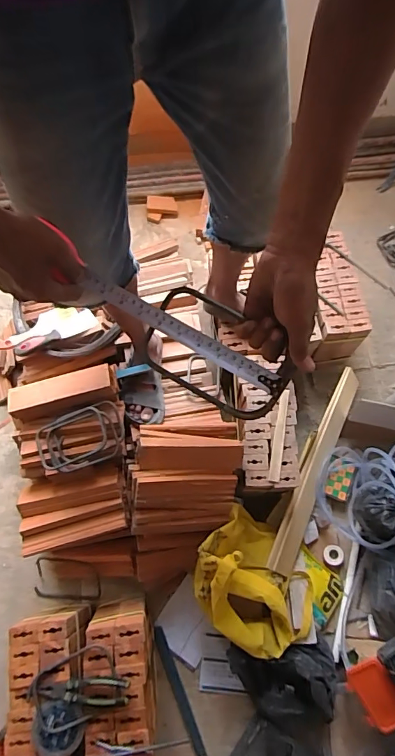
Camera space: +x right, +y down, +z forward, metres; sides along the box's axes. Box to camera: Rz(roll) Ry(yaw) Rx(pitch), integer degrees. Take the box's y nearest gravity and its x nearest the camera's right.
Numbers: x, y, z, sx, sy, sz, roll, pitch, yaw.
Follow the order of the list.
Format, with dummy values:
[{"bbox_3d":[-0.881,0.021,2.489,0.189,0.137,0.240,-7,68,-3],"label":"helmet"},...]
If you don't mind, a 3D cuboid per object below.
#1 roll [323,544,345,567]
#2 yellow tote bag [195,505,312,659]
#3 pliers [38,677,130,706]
[{"bbox_3d":[0.373,0.486,1.184,0.054,0.020,0.053,0,70,-1],"label":"roll"},{"bbox_3d":[0.142,0.500,1.033,0.325,0.215,0.252,42,74,14],"label":"yellow tote bag"},{"bbox_3d":[-0.228,0.634,0.870,0.172,0.018,0.047,3,69,0],"label":"pliers"}]

